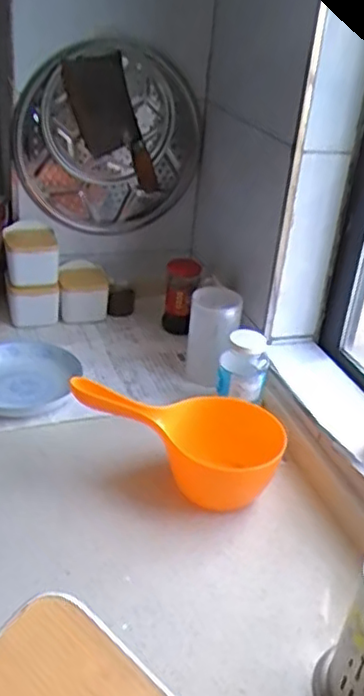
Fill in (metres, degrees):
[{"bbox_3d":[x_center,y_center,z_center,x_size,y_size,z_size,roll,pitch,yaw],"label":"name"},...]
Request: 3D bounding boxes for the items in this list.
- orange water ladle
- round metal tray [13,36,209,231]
[{"bbox_3d":[-0.007,0.127,0.884,0.274,0.133,0.109,17,31,19],"label":"orange water ladle"},{"bbox_3d":[-0.128,-0.378,1.217,0.337,0.340,0.056,-5,31,-17],"label":"round metal tray"}]

